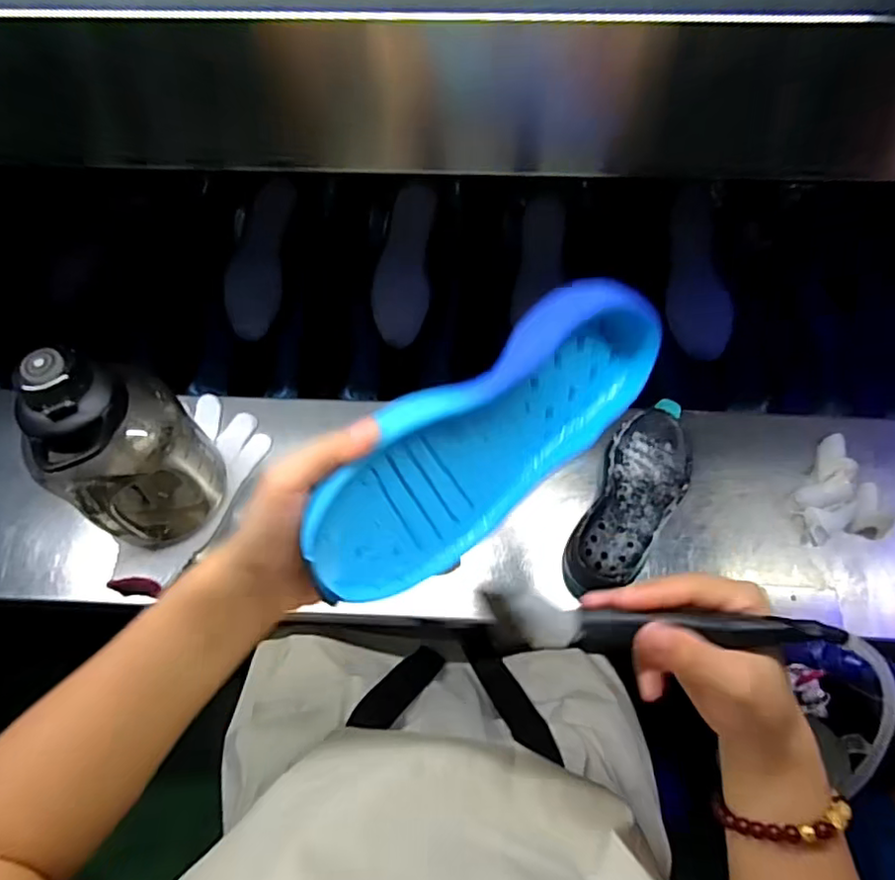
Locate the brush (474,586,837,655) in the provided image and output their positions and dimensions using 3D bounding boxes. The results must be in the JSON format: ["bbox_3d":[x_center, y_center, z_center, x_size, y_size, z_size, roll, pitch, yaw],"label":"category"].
[{"bbox_3d":[0.103,0.089,0.289,0.168,0.015,0.026,2,65,4],"label":"brush"}]

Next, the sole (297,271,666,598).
[{"bbox_3d":[0.022,-0.001,0.336,0.226,0.091,0.050,-38,28,-17],"label":"sole"}]

